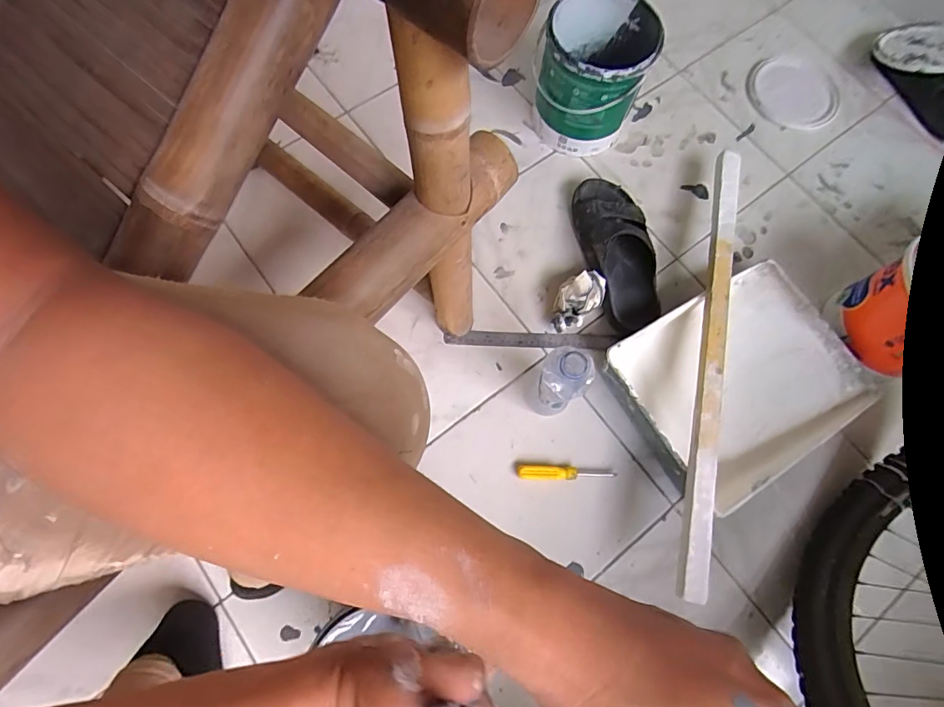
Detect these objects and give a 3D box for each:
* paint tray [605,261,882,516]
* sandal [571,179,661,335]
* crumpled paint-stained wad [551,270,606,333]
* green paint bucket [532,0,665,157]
[{"bbox_3d":[0.423,0.038,0.749,0.362,0.071,0.280,-28,78,-10],"label":"paint tray"},{"bbox_3d":[0.253,-0.177,0.814,0.110,0.083,0.283,-14,76,-6],"label":"sandal"},{"bbox_3d":[0.172,-0.087,0.791,0.066,0.069,0.110,43,77,9],"label":"crumpled paint-stained wad"},{"bbox_3d":[0.207,-0.490,0.850,0.180,0.209,0.183,1,74,-2],"label":"green paint bucket"}]

